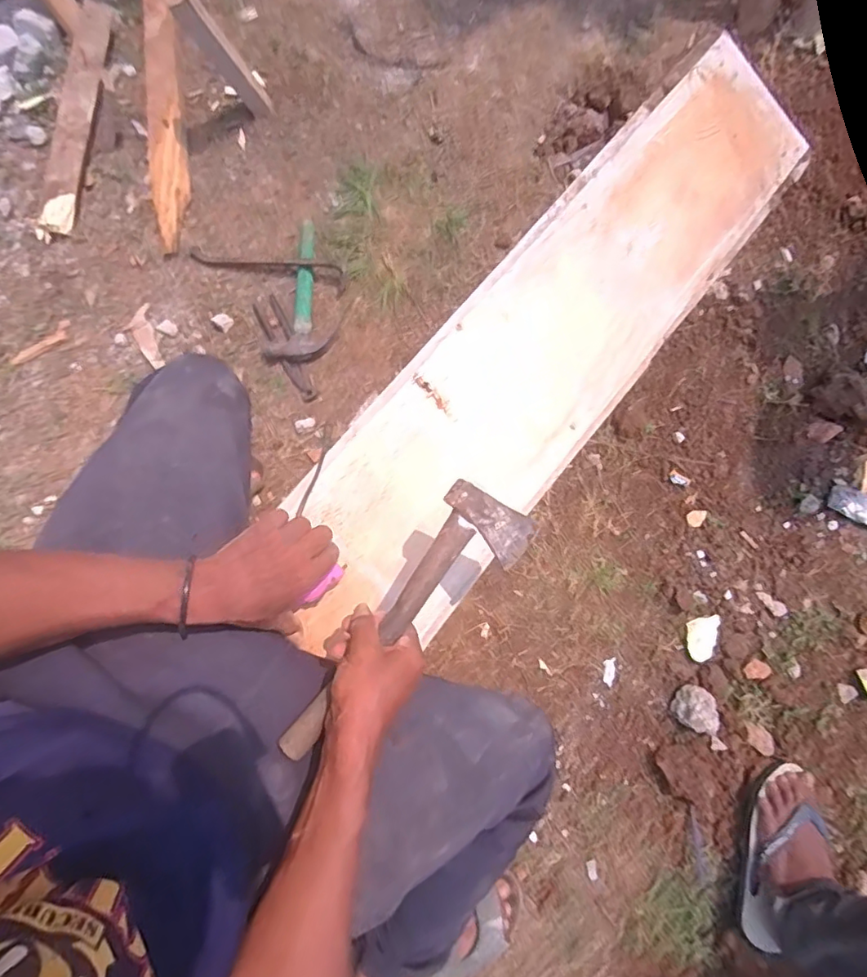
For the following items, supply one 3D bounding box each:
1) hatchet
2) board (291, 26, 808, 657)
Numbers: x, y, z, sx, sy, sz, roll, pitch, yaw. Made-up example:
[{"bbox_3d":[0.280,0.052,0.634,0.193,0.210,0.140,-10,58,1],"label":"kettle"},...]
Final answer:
[{"bbox_3d":[-0.023,0.123,0.509,0.090,0.036,0.286,40,80,-19],"label":"hatchet"},{"bbox_3d":[0.167,-0.201,0.697,0.227,0.016,0.923,42,78,-8],"label":"board"}]

